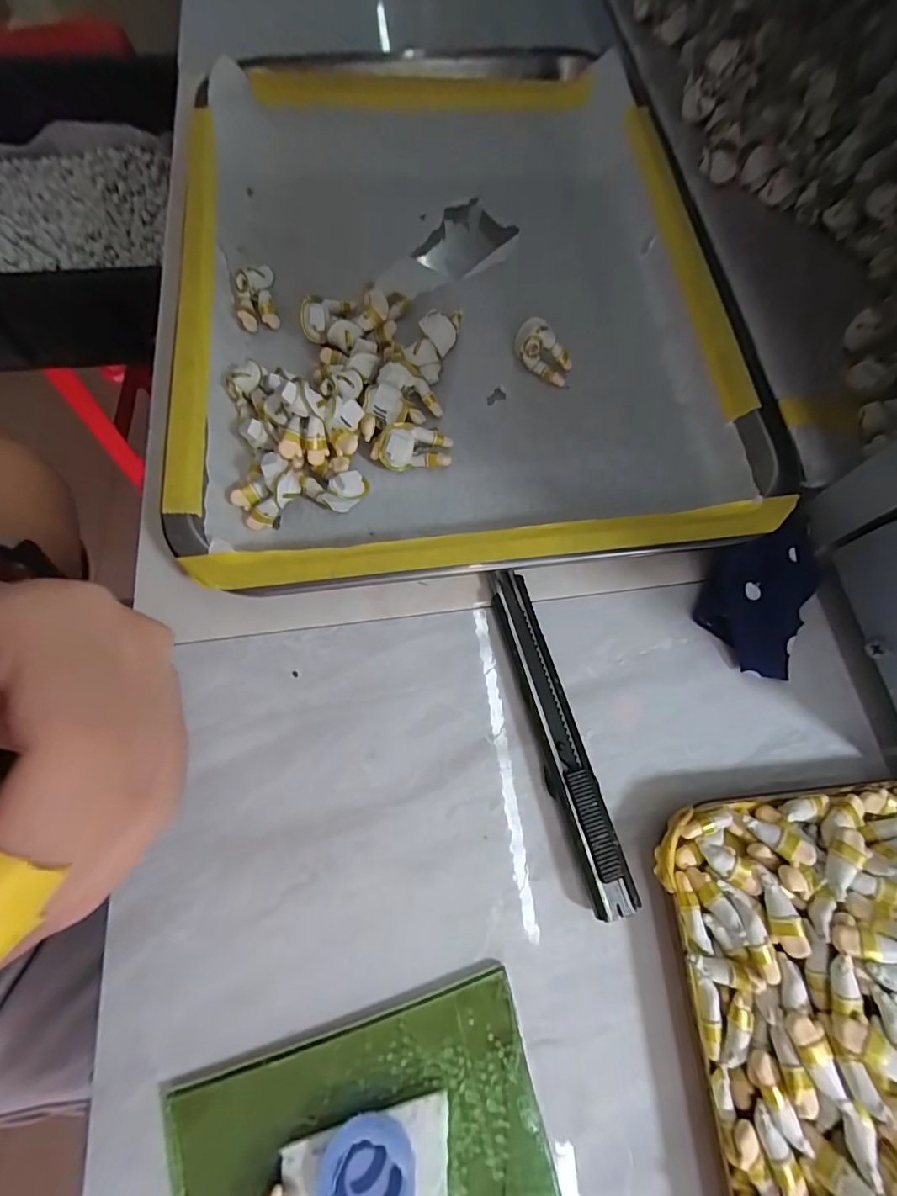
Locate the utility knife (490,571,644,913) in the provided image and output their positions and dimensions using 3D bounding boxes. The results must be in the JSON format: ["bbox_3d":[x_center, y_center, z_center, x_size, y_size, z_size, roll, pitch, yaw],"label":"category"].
[{"bbox_3d":[0.039,0.047,0.176,0.015,0.011,0.124,-14,73,-7],"label":"utility knife"}]

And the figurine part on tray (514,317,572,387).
[{"bbox_3d":[0.045,-0.118,0.224,0.028,0.021,0.013,31,72,9],"label":"figurine part on tray"}]

